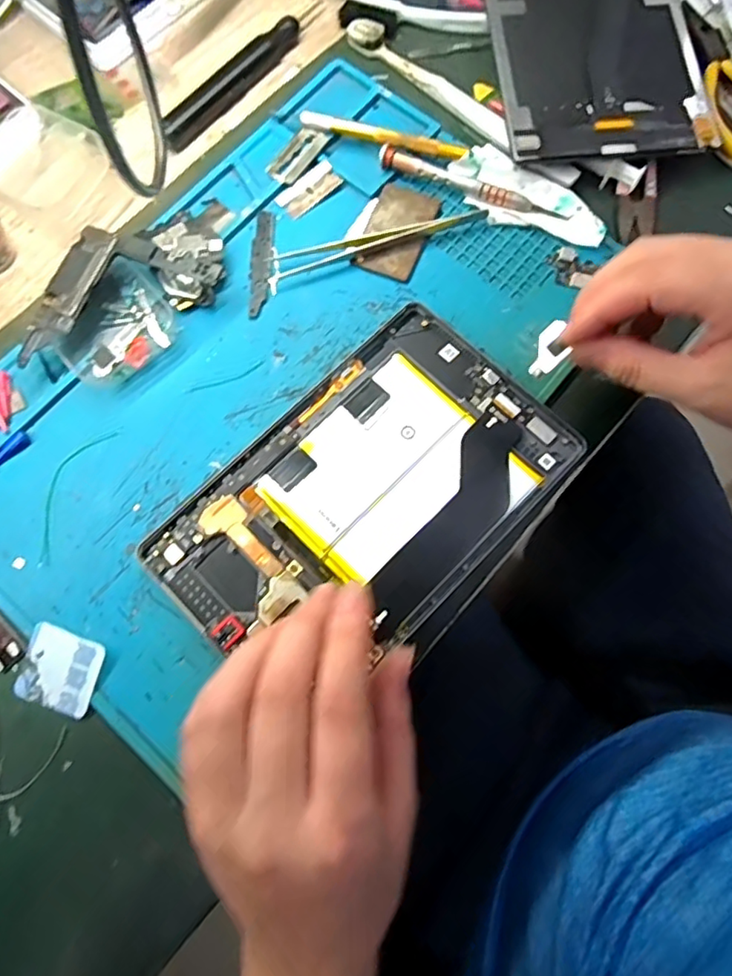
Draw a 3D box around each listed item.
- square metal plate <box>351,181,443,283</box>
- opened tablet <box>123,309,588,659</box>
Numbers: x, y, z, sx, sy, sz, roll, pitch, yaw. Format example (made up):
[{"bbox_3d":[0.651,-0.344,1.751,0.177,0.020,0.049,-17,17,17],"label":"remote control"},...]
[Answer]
[{"bbox_3d":[0.019,-0.154,0.343,0.036,0.004,0.062,22,77,5],"label":"square metal plate"},{"bbox_3d":[0.000,0.006,0.299,0.201,0.009,0.125,-44,80,-10],"label":"opened tablet"}]

